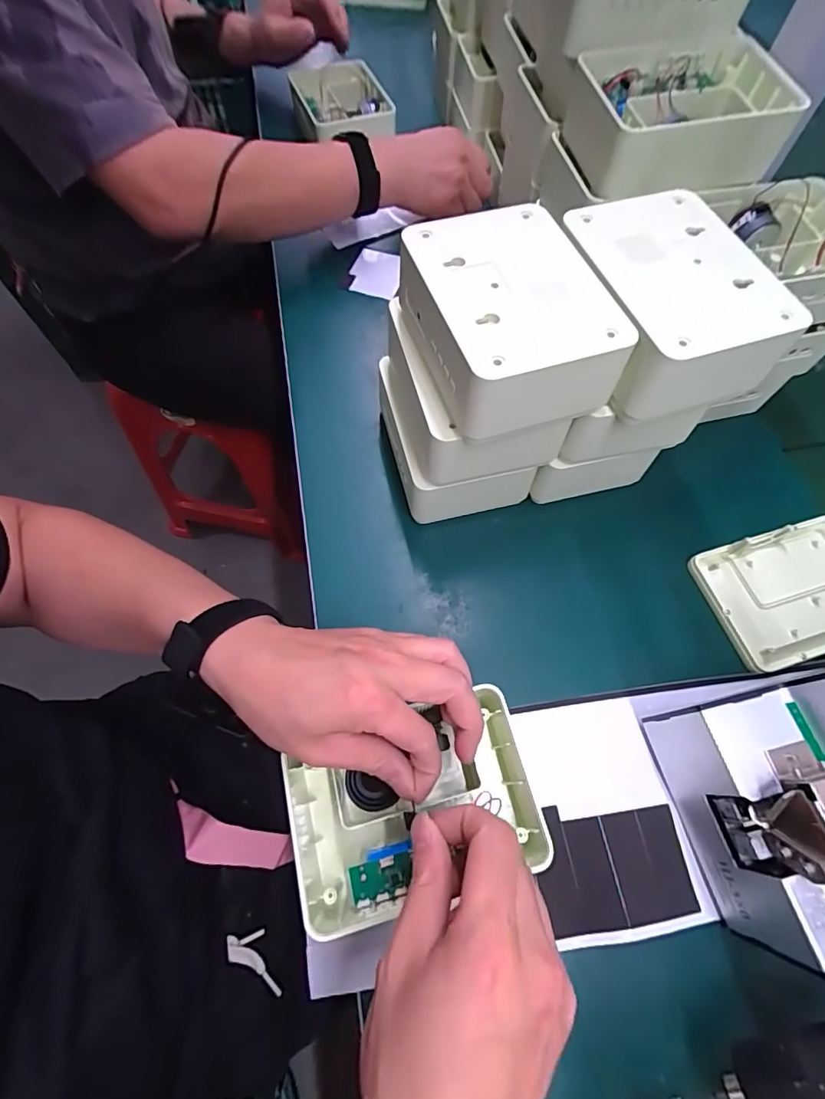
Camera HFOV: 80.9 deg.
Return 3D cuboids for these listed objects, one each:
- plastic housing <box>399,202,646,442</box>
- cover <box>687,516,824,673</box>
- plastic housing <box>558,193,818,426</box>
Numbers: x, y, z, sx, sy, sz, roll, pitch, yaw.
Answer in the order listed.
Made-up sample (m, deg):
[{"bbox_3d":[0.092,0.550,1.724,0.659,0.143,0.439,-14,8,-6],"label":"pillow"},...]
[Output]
[{"bbox_3d":[0.059,-0.144,0.311,0.099,0.058,0.138,-16,67,-10],"label":"plastic housing"},{"bbox_3d":[0.301,0.031,0.380,0.136,0.017,0.097,-15,66,-9],"label":"cover"},{"bbox_3d":[0.161,-0.162,0.318,0.100,0.055,0.139,-14,66,-9],"label":"plastic housing"}]

